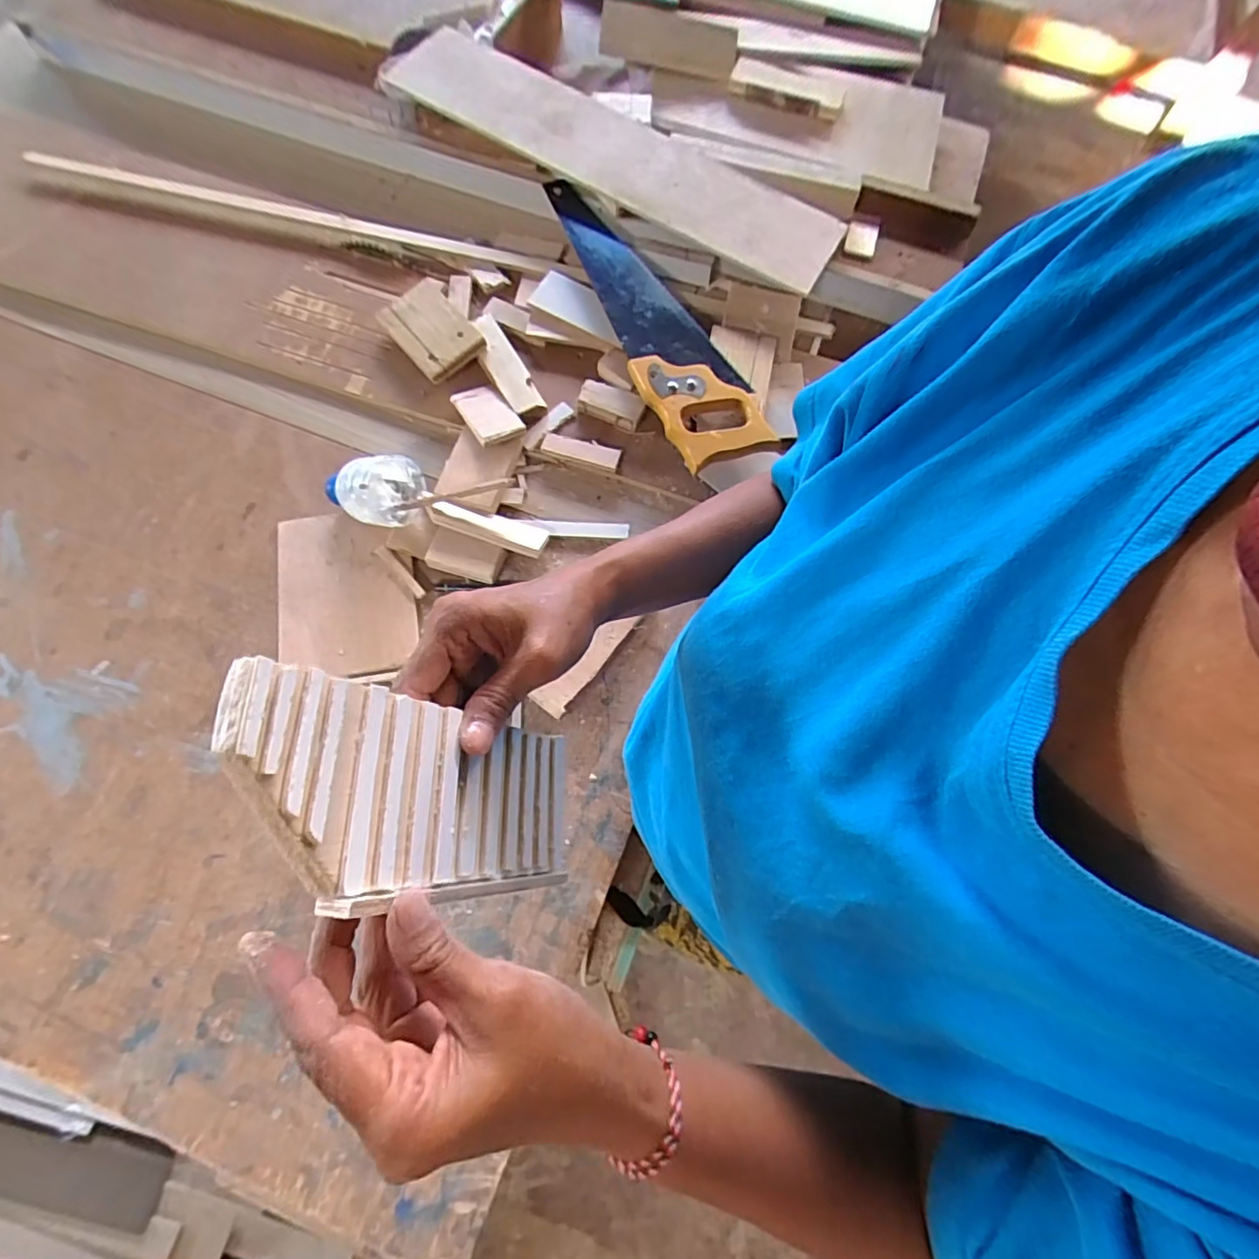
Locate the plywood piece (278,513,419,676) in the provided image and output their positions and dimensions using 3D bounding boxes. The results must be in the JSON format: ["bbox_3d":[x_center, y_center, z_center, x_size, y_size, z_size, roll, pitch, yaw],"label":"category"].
[{"bbox_3d":[-0.274,-0.038,0.551,0.126,0.013,0.162,-8,75,-2],"label":"plywood piece"}]

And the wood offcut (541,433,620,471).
[{"bbox_3d":[-0.050,-0.186,0.600,0.081,0.009,0.025,15,71,3],"label":"wood offcut"}]

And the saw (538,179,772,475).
[{"bbox_3d":[0.014,-0.355,0.638,0.105,0.024,0.444,-26,74,-11],"label":"saw"}]

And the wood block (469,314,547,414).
[{"bbox_3d":[-0.136,-0.284,0.617,0.034,0.011,0.136,-28,74,-11],"label":"wood block"}]

